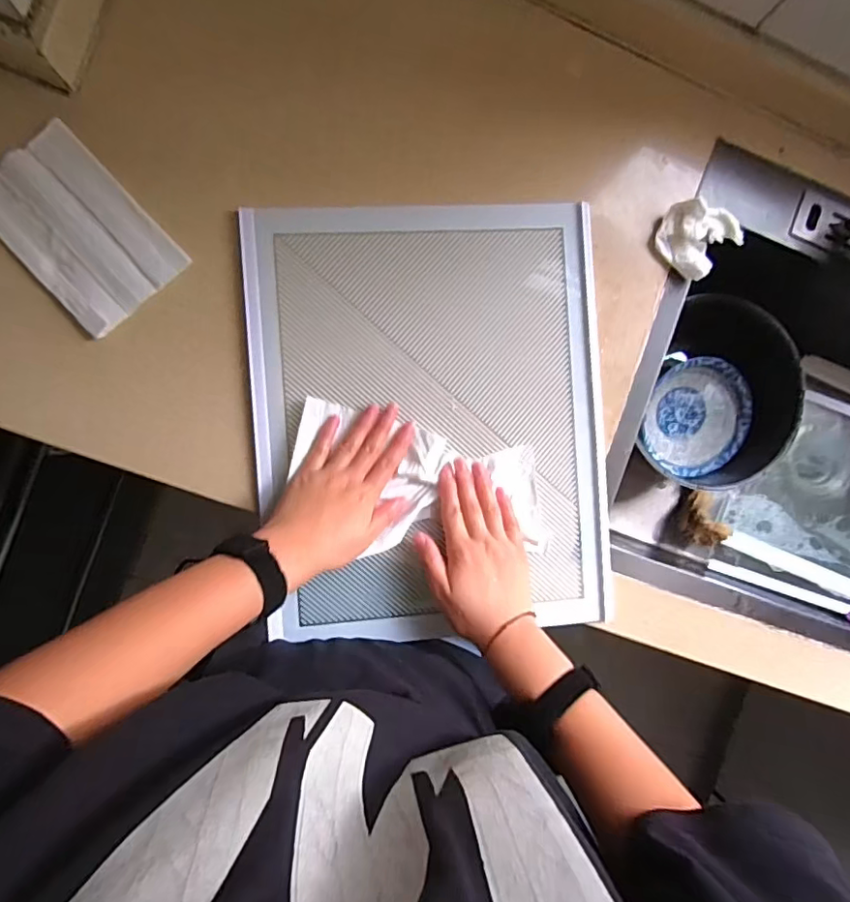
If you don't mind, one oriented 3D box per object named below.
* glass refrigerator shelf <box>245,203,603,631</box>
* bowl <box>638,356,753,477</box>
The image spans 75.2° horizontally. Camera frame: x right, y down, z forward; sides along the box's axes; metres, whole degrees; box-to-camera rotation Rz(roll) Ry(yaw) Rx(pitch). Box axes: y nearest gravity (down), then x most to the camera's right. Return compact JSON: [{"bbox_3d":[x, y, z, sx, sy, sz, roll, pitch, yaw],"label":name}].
[{"bbox_3d":[0.010,-0.033,0.523,0.329,0.024,0.405,-4,88,-7],"label":"glass refrigerator shelf"},{"bbox_3d":[0.352,-0.041,0.720,0.136,0.047,0.149,0,91,-7],"label":"bowl"}]

